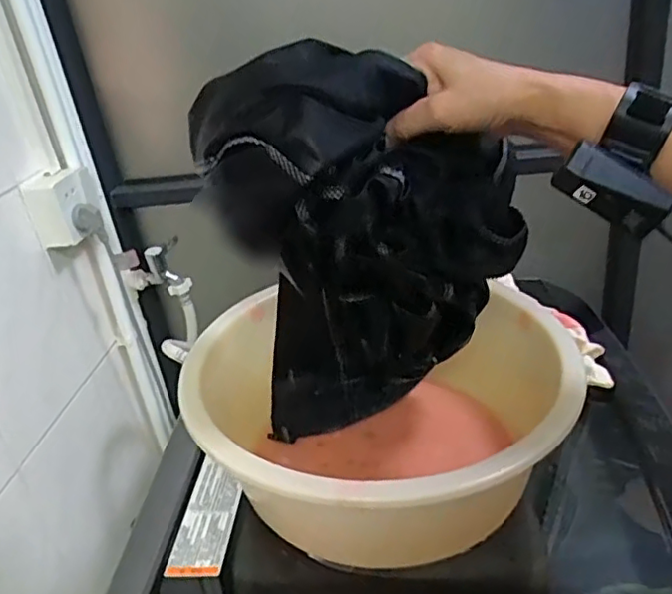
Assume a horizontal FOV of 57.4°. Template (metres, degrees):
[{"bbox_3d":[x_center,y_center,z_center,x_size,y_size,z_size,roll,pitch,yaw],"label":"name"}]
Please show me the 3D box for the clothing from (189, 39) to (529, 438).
[{"bbox_3d":[0.026,-0.019,0.522,0.224,0.360,0.096,-2,48,3],"label":"clothing"}]

